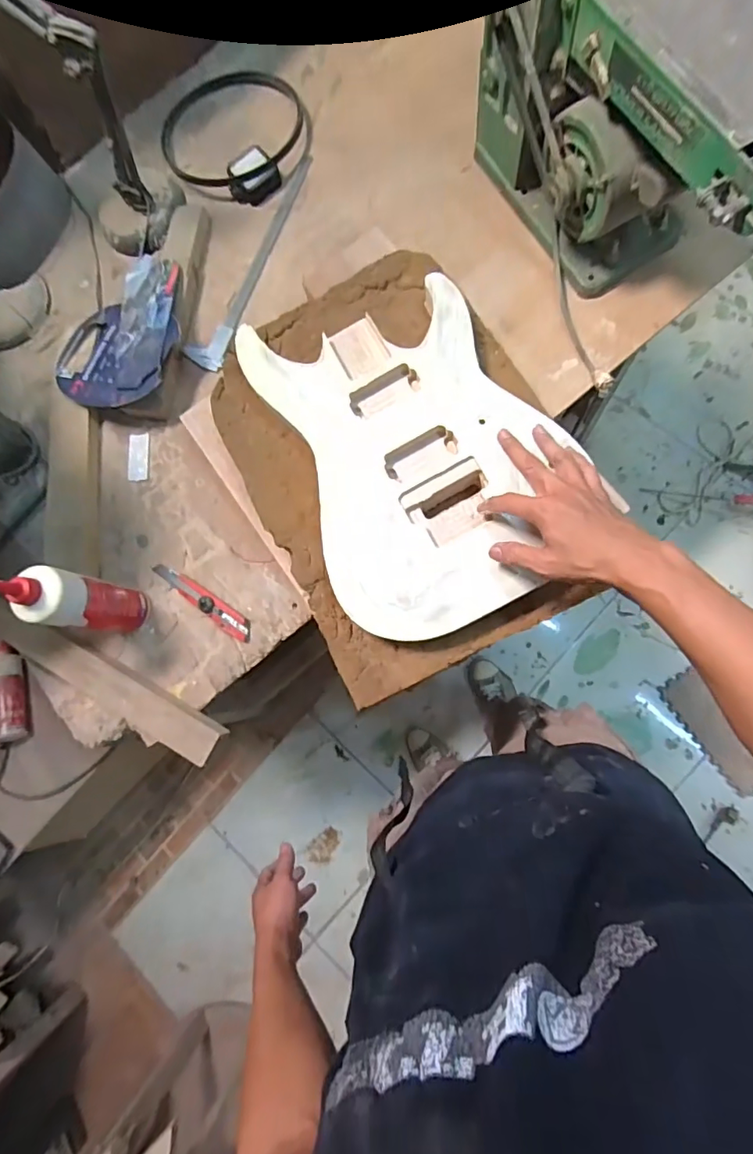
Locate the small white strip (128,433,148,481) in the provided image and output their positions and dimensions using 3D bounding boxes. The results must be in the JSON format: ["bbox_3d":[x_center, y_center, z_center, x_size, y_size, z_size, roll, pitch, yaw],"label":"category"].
[{"bbox_3d":[-0.366,-0.184,0.802,0.033,0.004,0.073,-3,82,7],"label":"small white strip"}]

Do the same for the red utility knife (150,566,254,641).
[{"bbox_3d":[-0.250,0.031,0.745,0.180,0.021,0.031,34,88,11],"label":"red utility knife"}]

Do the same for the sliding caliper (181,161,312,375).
[{"bbox_3d":[-0.202,-0.503,0.832,0.058,0.007,0.374,22,86,0],"label":"sliding caliper"}]

